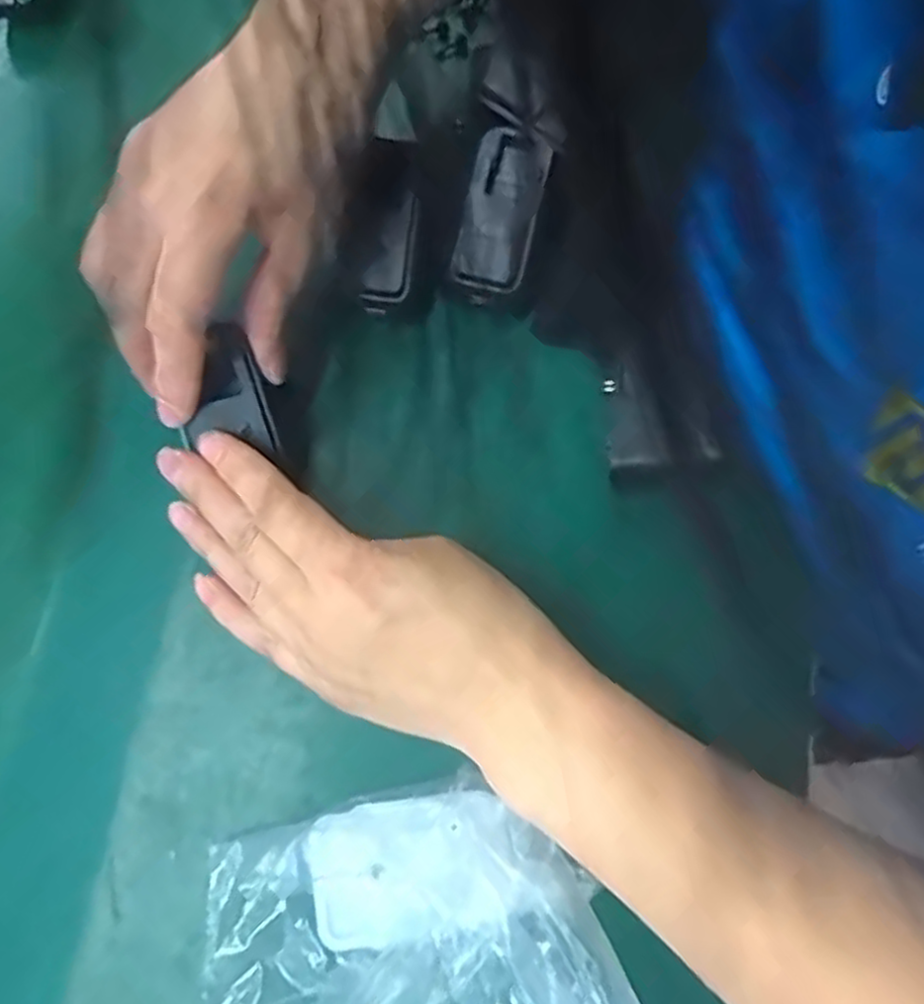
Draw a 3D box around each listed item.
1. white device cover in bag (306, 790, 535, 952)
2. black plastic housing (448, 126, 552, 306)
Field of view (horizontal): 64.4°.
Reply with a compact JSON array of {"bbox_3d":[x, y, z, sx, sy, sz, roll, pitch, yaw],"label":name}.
[{"bbox_3d":[-0.016,0.126,0.256,0.074,0.010,0.043,-14,76,-2],"label":"white device cover in bag"},{"bbox_3d":[0.015,-0.118,0.302,0.029,0.011,0.066,16,98,5],"label":"black plastic housing"}]

